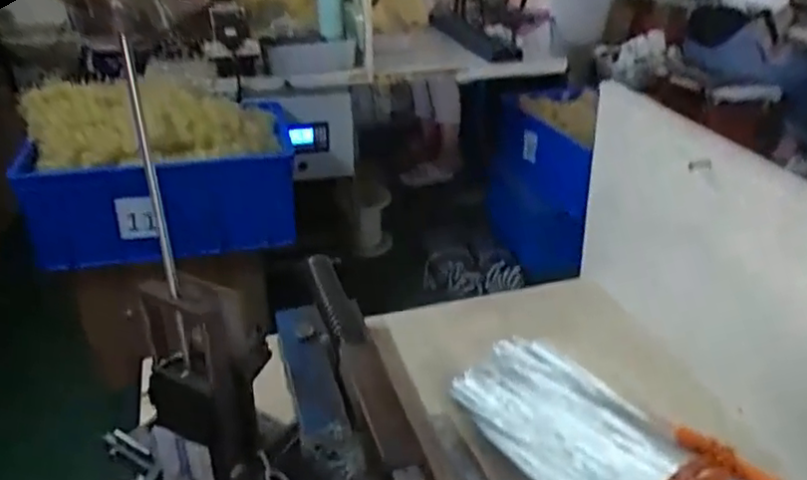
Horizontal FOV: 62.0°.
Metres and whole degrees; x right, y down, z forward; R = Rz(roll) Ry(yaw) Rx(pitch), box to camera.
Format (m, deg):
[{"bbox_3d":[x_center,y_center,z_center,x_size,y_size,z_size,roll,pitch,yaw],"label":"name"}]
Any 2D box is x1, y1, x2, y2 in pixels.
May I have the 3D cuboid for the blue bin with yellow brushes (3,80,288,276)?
[{"bbox_3d":[-0.554,-0.180,1.547,0.567,0.318,0.344,-5,29,-9],"label":"blue bin with yellow brushes"}]

